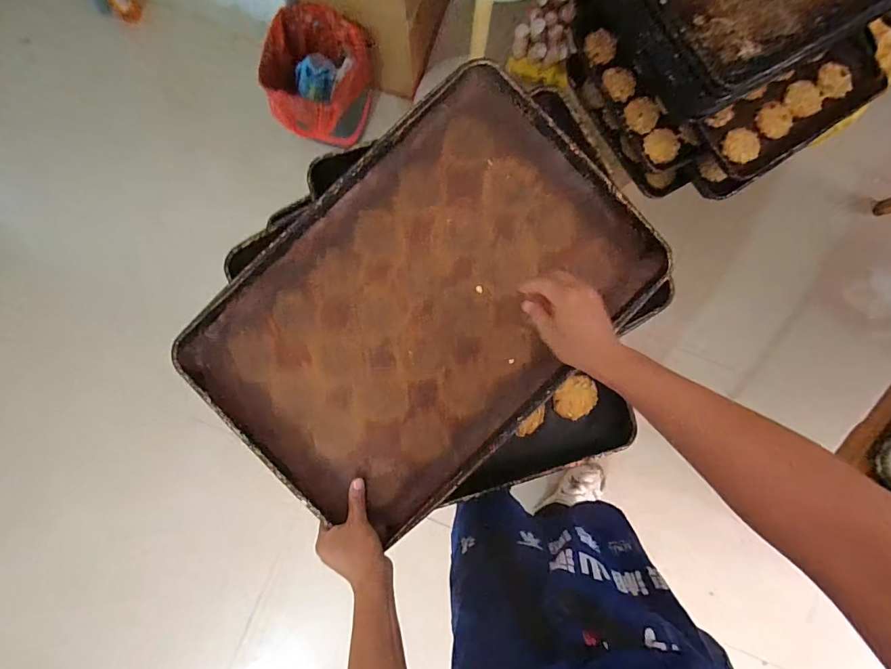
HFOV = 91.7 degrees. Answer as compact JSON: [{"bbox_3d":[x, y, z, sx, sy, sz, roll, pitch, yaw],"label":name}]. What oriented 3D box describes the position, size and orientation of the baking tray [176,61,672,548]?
[{"bbox_3d":[-0.031,-0.034,0.607,0.599,0.067,0.406,-45,89,-4],"label":"baking tray"}]

